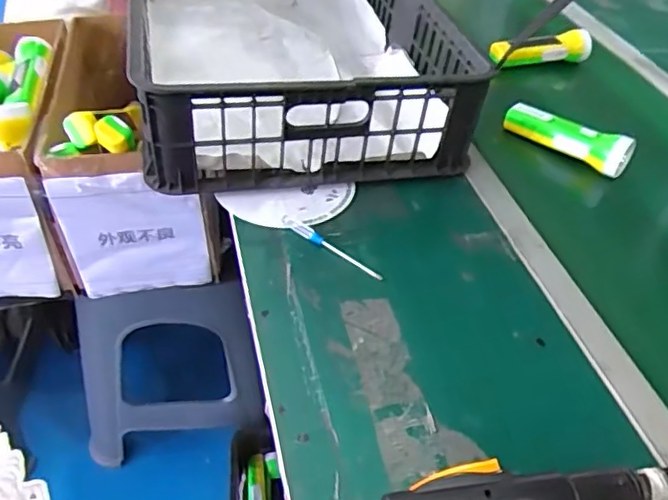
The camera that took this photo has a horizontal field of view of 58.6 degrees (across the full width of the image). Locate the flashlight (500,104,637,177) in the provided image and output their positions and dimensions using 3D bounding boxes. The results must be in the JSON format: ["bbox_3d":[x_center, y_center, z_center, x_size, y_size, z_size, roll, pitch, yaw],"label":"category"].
[{"bbox_3d":[0.324,-0.162,0.824,0.170,0.051,0.044,32,49,25],"label":"flashlight"}]

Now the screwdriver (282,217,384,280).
[{"bbox_3d":[-0.003,-0.003,0.637,0.130,0.008,0.013,29,46,22],"label":"screwdriver"}]

